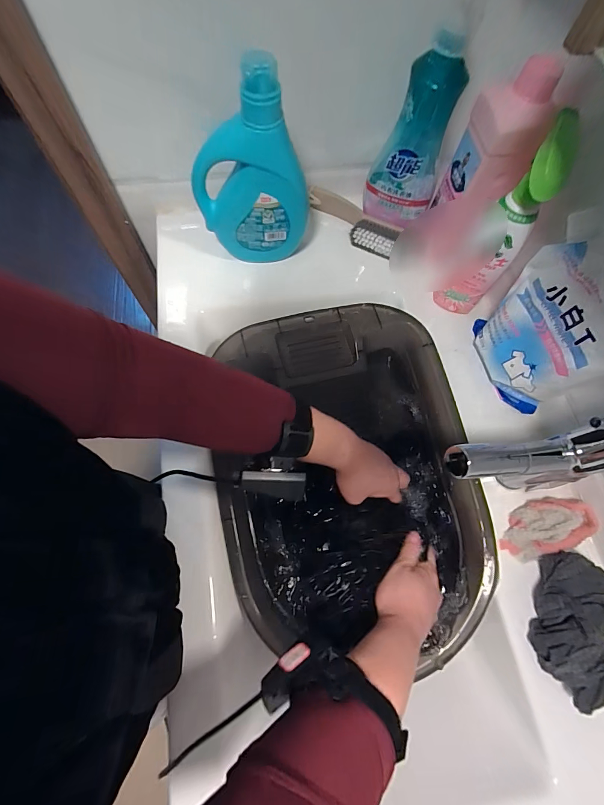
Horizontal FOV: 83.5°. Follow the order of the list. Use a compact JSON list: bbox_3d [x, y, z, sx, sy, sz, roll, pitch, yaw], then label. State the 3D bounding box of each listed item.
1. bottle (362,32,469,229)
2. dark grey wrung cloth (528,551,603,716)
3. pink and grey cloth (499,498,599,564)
[{"bbox_3d":[0.150,-0.350,0.469,0.097,0.206,0.059,11,69,2],"label":"bottle"},{"bbox_3d":[0.288,0.237,0.357,0.076,0.068,0.143,5,69,0],"label":"dark grey wrung cloth"},{"bbox_3d":[0.294,0.147,0.404,0.114,0.037,0.059,-18,71,-9],"label":"pink and grey cloth"}]

